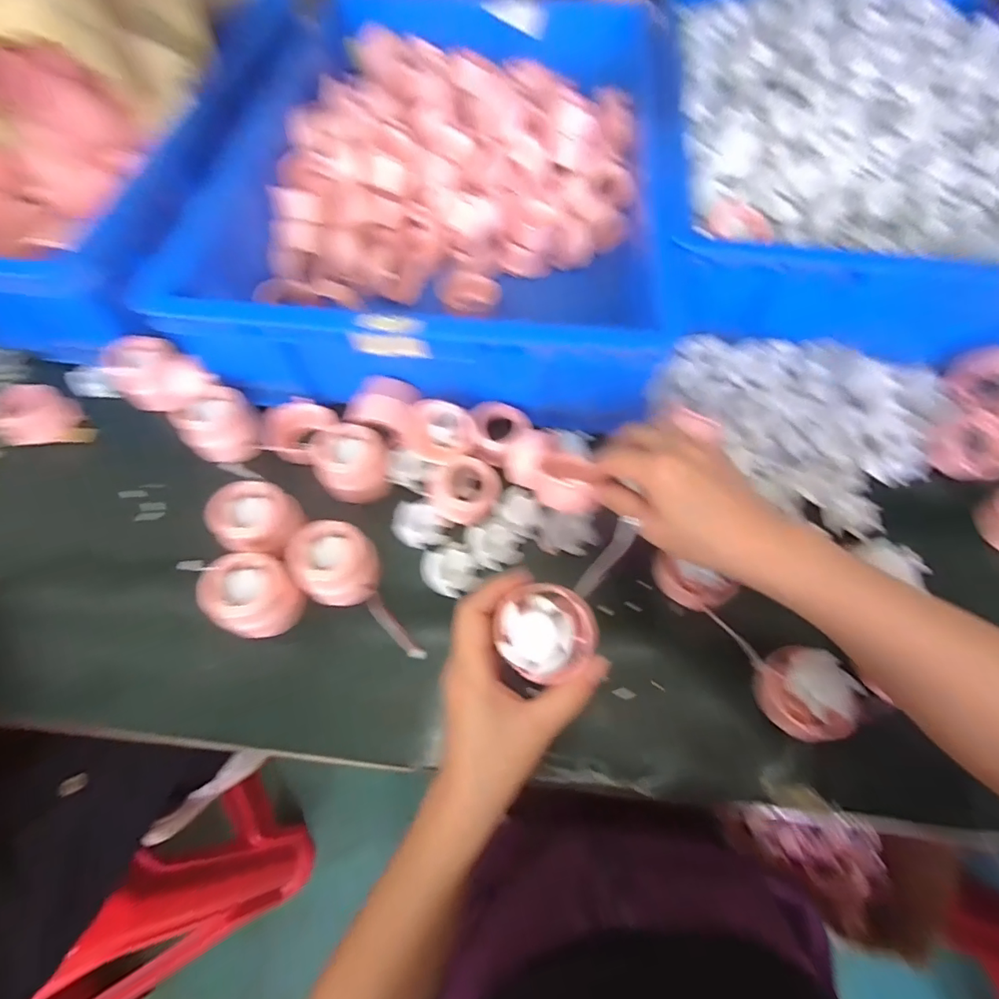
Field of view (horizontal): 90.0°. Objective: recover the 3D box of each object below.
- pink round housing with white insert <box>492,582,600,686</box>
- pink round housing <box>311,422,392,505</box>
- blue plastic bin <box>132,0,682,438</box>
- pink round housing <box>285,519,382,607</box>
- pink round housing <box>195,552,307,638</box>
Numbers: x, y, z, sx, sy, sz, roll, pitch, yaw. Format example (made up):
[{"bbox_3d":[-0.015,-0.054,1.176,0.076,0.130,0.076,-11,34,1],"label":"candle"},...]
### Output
[{"bbox_3d":[0.026,0.073,0.285,0.055,0.025,0.050,0,63,0],"label":"pink round housing with white insert"},{"bbox_3d":[-0.130,-0.034,0.441,0.060,0.055,0.056,0,63,0],"label":"pink round housing"},{"bbox_3d":[-0.046,-0.328,0.561,0.446,0.152,0.551,9,63,4],"label":"blue plastic bin"},{"bbox_3d":[-0.126,0.048,0.384,0.059,0.042,0.054,0,63,0],"label":"pink round housing"},{"bbox_3d":[-0.183,0.070,0.373,0.063,0.044,0.054,27,66,13],"label":"pink round housing"}]

